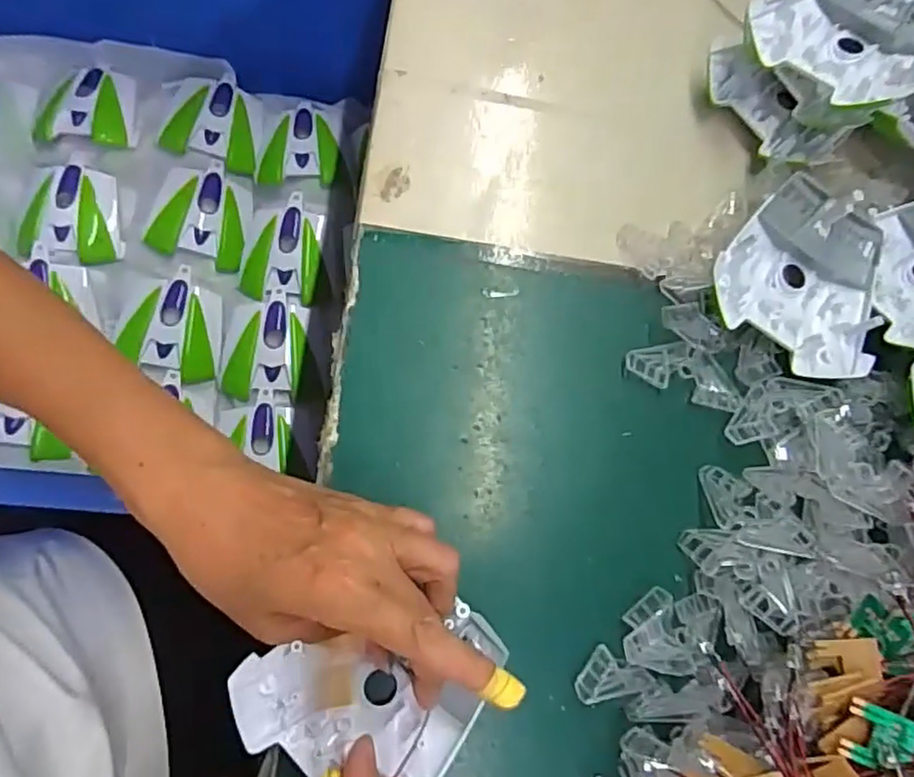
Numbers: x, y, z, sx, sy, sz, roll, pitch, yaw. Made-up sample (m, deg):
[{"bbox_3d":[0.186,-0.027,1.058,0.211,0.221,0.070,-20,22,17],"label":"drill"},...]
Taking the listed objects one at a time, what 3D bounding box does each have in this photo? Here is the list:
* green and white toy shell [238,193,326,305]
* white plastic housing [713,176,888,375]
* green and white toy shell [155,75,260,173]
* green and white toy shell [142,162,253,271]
[{"bbox_3d":[-0.172,-0.137,0.638,0.074,0.032,0.102,6,74,-5],"label":"green and white toy shell"},{"bbox_3d":[0.206,-0.065,0.375,0.095,0.027,0.104,39,74,5],"label":"white plastic housing"},{"bbox_3d":[-0.249,-0.270,0.659,0.088,0.029,0.092,4,74,-5],"label":"green and white toy shell"},{"bbox_3d":[-0.247,-0.173,0.632,0.091,0.036,0.105,9,74,-4],"label":"green and white toy shell"}]

